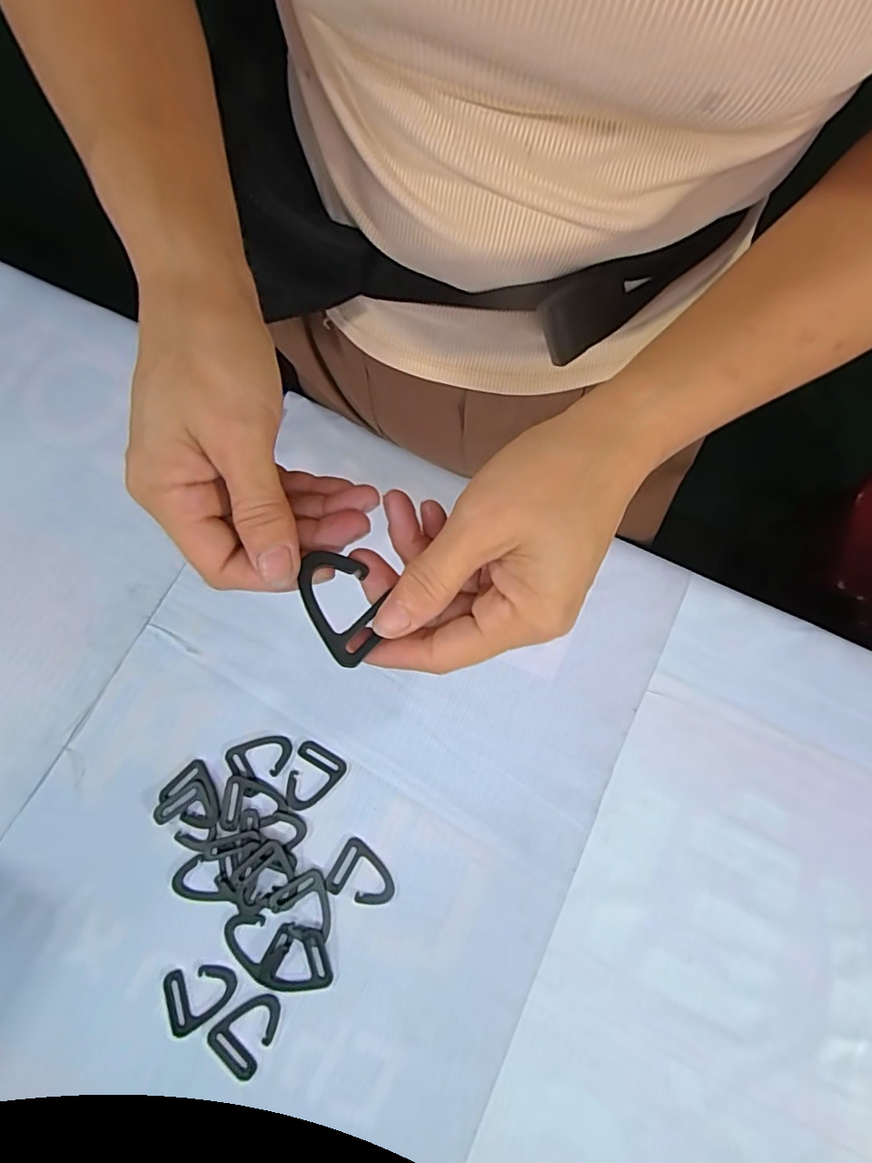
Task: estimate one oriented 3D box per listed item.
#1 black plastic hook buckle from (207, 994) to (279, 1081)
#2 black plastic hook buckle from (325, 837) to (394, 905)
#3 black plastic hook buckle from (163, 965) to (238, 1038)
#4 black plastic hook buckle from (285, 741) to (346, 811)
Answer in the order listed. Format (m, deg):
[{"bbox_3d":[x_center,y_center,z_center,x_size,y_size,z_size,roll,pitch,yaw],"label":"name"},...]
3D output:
[{"bbox_3d":[-0.117,0.283,0.346,0.036,0.004,0.044,42,77,9],"label":"black plastic hook buckle"},{"bbox_3d":[-0.048,0.199,0.368,0.043,0.004,0.036,29,75,6],"label":"black plastic hook buckle"},{"bbox_3d":[-0.150,0.263,0.351,0.043,0.004,0.036,-19,76,-7],"label":"black plastic hook buckle"},{"bbox_3d":[-0.088,0.138,0.385,0.035,0.004,0.044,31,76,6],"label":"black plastic hook buckle"}]

